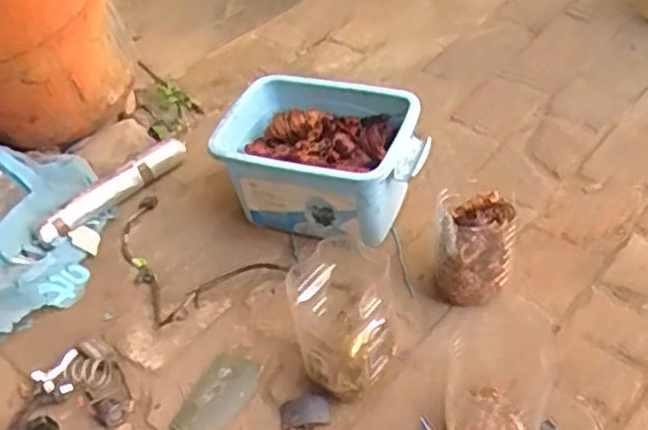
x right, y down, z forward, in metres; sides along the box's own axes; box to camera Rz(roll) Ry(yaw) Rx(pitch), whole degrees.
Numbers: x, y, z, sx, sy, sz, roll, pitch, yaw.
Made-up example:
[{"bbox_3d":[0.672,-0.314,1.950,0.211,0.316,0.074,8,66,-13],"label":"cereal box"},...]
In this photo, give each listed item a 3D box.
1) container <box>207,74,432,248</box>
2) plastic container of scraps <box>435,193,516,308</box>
[{"bbox_3d":[0.004,-0.072,1.026,0.286,0.158,0.187,7,48,18],"label":"container"},{"bbox_3d":[0.188,0.048,0.895,0.089,0.126,0.094,0,46,10],"label":"plastic container of scraps"}]

